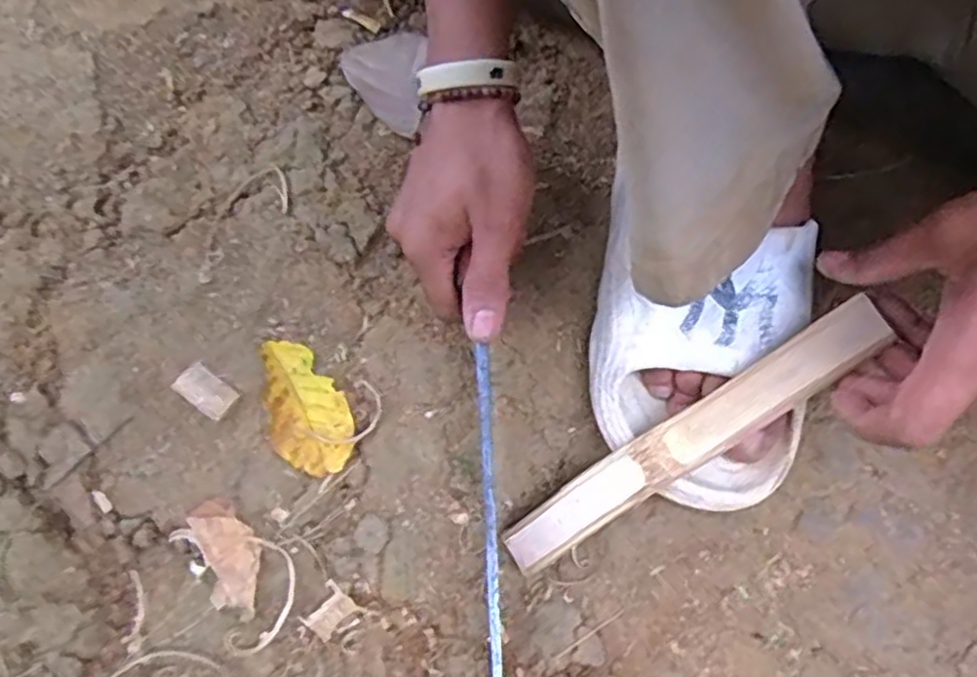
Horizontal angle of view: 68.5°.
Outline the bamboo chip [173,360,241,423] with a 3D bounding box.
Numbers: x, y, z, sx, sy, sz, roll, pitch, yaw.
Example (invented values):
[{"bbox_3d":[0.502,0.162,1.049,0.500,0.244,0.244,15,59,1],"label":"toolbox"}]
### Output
[{"bbox_3d":[-0.164,0.030,0.416,0.035,0.007,0.021,35,72,13],"label":"bamboo chip"}]

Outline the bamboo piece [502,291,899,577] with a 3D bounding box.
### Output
[{"bbox_3d":[0.094,0.050,0.348,0.205,0.005,0.027,-37,71,13],"label":"bamboo piece"}]

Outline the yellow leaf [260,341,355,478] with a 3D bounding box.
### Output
[{"bbox_3d":[-0.106,0.036,0.415,0.043,0.010,0.085,-18,69,-6],"label":"yellow leaf"}]

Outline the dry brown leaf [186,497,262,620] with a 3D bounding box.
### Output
[{"bbox_3d":[-0.139,0.115,0.384,0.031,0.007,0.063,-20,69,-7],"label":"dry brown leaf"}]

